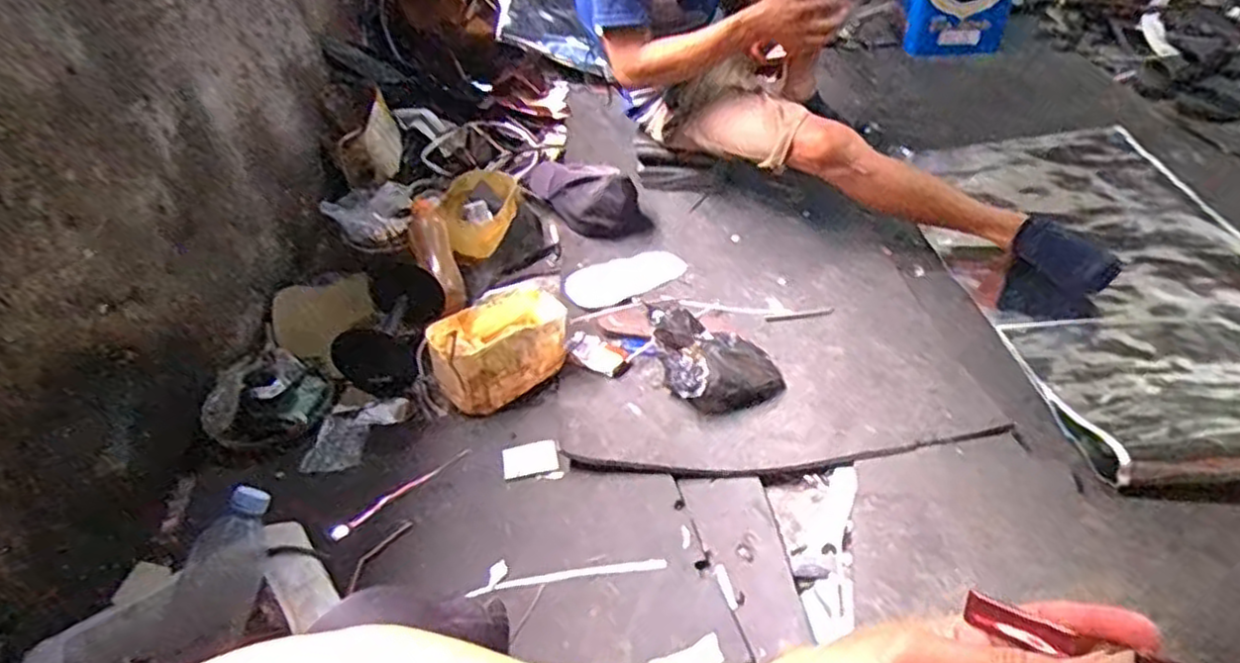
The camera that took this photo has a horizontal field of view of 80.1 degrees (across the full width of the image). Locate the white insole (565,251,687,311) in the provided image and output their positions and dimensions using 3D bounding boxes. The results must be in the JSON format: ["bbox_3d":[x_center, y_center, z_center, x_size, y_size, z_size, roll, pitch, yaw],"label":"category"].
[{"bbox_3d":[0.009,-0.099,1.345,0.256,0.019,0.108,-25,43,-37],"label":"white insole"}]

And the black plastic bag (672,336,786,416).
[{"bbox_3d":[0.158,0.058,1.111,0.169,0.059,0.113,-15,42,-8],"label":"black plastic bag"}]

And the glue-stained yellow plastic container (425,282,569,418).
[{"bbox_3d":[-0.182,0.016,1.101,0.220,0.100,0.135,-32,47,-26],"label":"glue-stained yellow plastic container"}]

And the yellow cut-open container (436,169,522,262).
[{"bbox_3d":[-0.270,-0.227,1.421,0.147,0.072,0.213,3,43,12],"label":"yellow cut-open container"}]

